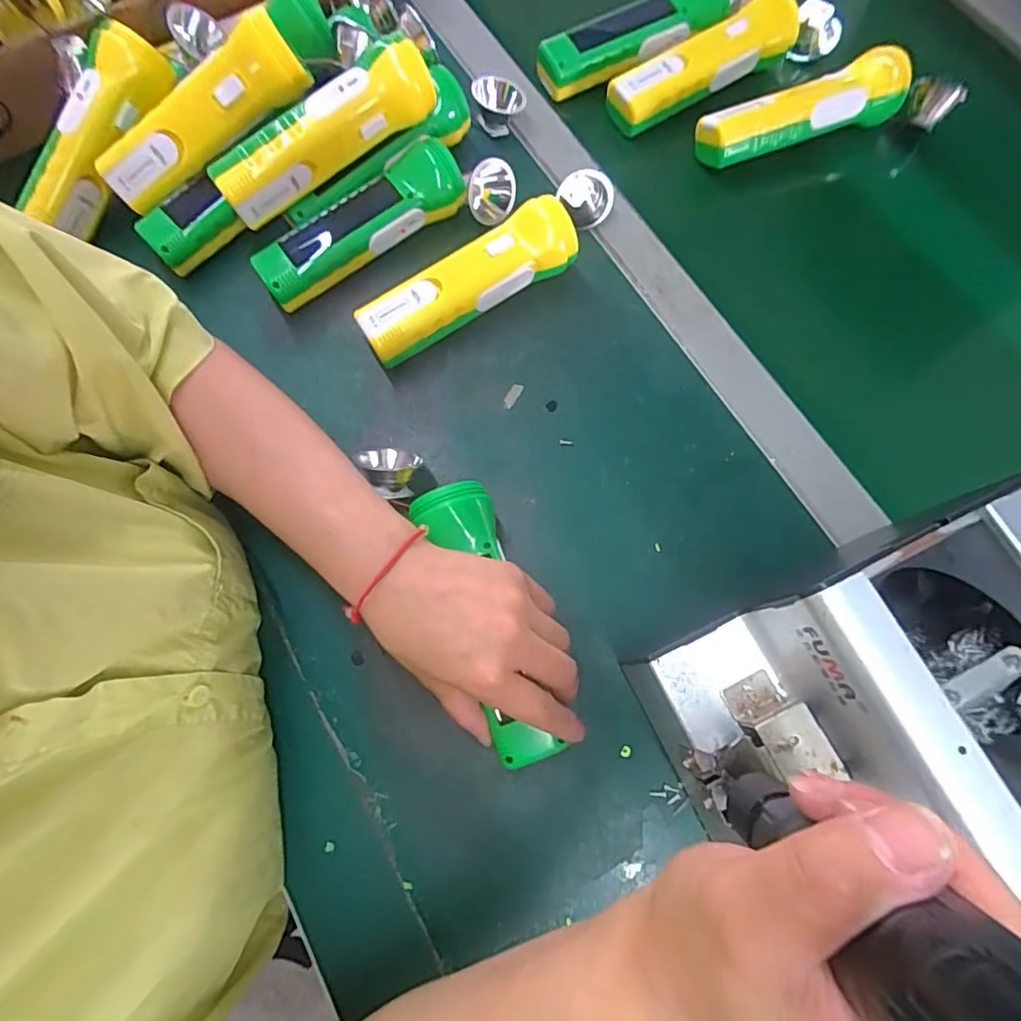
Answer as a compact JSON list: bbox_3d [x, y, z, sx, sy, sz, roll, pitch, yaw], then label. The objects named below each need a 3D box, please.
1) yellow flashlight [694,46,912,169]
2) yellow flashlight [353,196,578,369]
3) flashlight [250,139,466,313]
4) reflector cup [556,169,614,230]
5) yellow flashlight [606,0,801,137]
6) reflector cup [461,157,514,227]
[{"bbox_3d":[0.237,-0.323,0.446,0.169,0.038,0.048,-21,74,-6],"label":"yellow flashlight"},{"bbox_3d":[-0.030,-0.161,0.396,0.165,0.050,0.045,-31,75,-8],"label":"yellow flashlight"},{"bbox_3d":[-0.111,-0.211,0.414,0.164,0.047,0.048,-31,75,-8],"label":"flashlight"},{"bbox_3d":[0.059,-0.240,0.427,0.050,0.039,0.019,-29,44,-22],"label":"reflector cup"},{"bbox_3d":[0.162,-0.374,0.463,0.169,0.042,0.040,-29,75,-8],"label":"yellow flashlight"},{"bbox_3d":[-0.014,-0.249,0.428,0.041,0.041,0.027,42,49,12],"label":"reflector cup"}]

